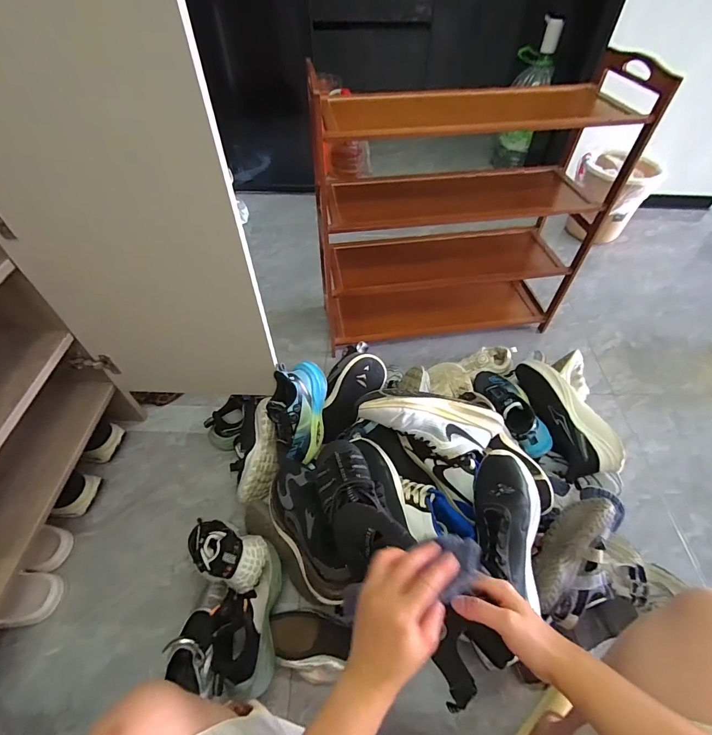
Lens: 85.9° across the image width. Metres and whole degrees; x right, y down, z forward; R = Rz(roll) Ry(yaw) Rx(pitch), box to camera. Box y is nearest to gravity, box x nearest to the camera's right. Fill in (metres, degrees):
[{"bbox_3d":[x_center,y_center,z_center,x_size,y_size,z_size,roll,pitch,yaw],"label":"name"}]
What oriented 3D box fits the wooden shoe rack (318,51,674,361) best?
[{"bbox_3d":[0.246,-0.367,1.013,0.670,0.616,0.280,-6,51,-5],"label":"wooden shoe rack"}]

